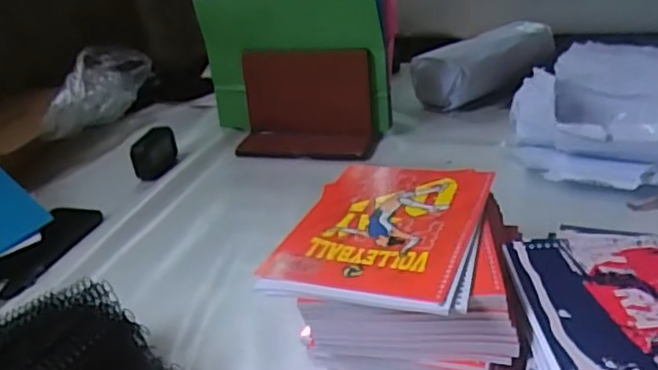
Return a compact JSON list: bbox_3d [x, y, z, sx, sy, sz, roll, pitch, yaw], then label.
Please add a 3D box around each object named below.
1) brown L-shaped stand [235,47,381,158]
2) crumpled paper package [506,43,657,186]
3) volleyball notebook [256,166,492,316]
[{"bbox_3d":[-0.035,-0.112,0.915,0.193,0.133,0.083,-2,28,11],"label":"brown L-shaped stand"},{"bbox_3d":[0.368,-0.088,0.799,0.263,0.094,0.246,7,31,26],"label":"crumpled paper package"},{"bbox_3d":[0.048,0.032,0.534,0.147,0.011,0.202,5,30,23],"label":"volleyball notebook"}]

